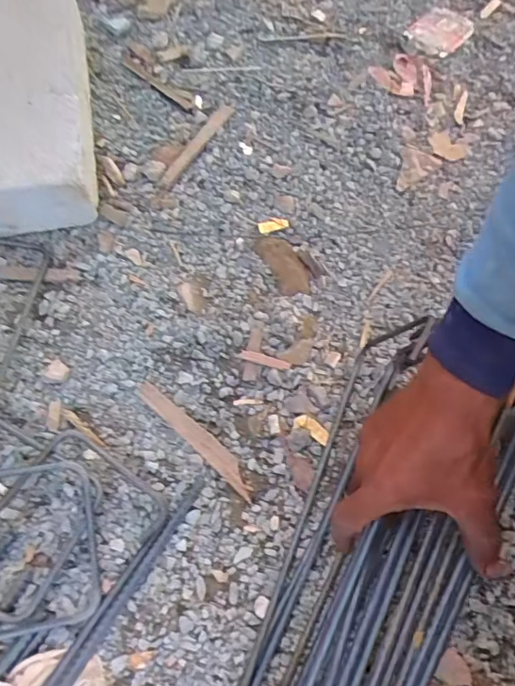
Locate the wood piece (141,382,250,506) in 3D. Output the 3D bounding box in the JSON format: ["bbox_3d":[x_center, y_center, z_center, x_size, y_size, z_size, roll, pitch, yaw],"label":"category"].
[{"bbox_3d":[-0.059,0.091,0.516,0.148,0.009,0.021,41,69,15],"label":"wood piece"}]

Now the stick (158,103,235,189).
[{"bbox_3d":[-0.075,-0.254,0.673,0.018,0.006,0.169,25,65,9],"label":"stick"}]

